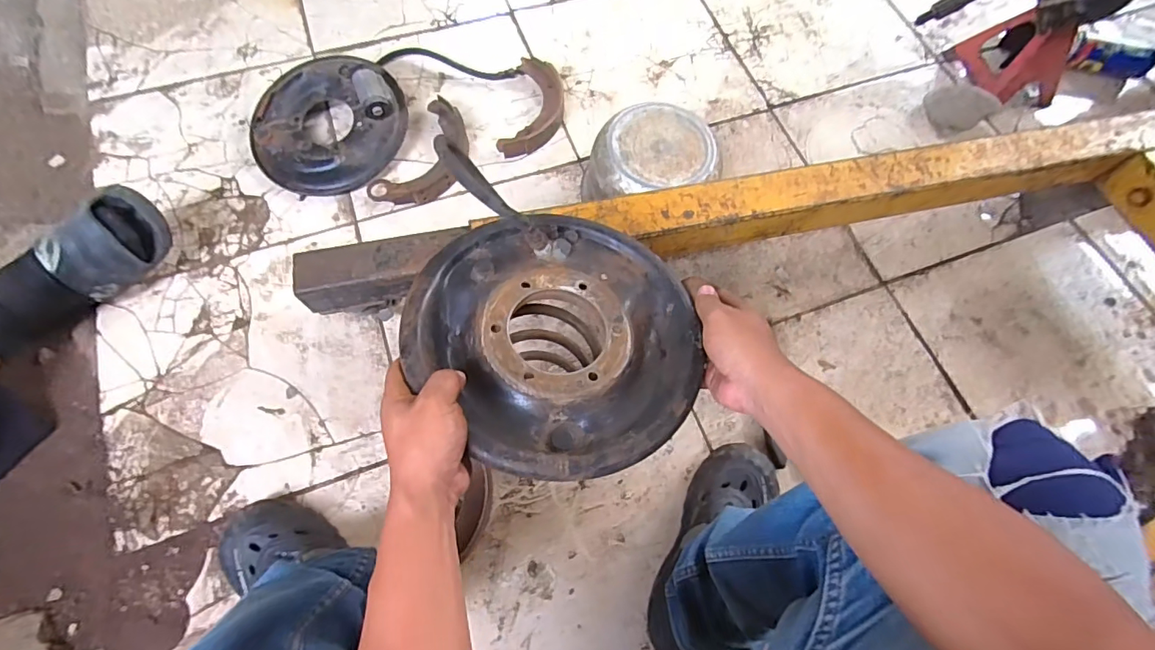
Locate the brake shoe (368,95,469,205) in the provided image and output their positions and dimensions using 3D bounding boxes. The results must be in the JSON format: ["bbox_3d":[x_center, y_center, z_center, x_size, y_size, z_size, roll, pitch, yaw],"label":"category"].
[{"bbox_3d":[-0.262,-0.296,0.897,0.120,0.035,0.224,25,71,6],"label":"brake shoe"}]

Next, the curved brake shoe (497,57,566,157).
[{"bbox_3d":[-0.079,-0.408,0.950,0.103,0.038,0.222,11,71,1],"label":"curved brake shoe"}]

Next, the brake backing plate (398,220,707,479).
[{"bbox_3d":[-0.014,0.004,0.459,0.278,0.055,0.278,5,58,-8],"label":"brake backing plate"}]

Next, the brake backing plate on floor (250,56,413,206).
[{"bbox_3d":[-0.442,-0.363,0.885,0.261,0.090,0.254,1,71,-2],"label":"brake backing plate on floor"}]

